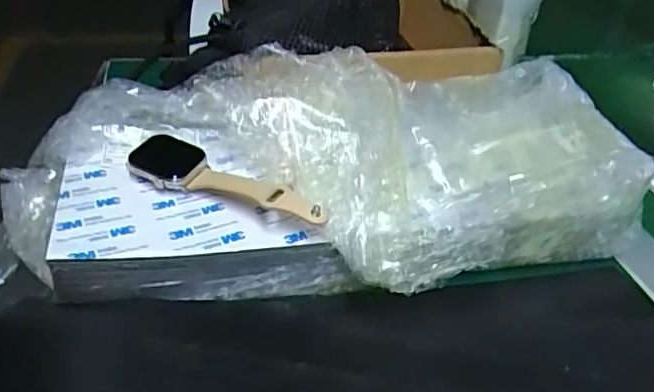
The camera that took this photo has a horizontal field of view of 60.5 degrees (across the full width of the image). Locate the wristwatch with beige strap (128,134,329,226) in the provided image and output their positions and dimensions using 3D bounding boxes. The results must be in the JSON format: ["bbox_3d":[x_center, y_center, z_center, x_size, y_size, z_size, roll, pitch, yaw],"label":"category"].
[{"bbox_3d":[-0.059,-0.006,0.326,0.127,0.014,0.034,21,40,21],"label":"wristwatch with beige strap"}]

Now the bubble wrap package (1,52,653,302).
[{"bbox_3d":[-0.002,-0.018,0.350,0.378,0.076,0.179,1,37,-6],"label":"bubble wrap package"}]

